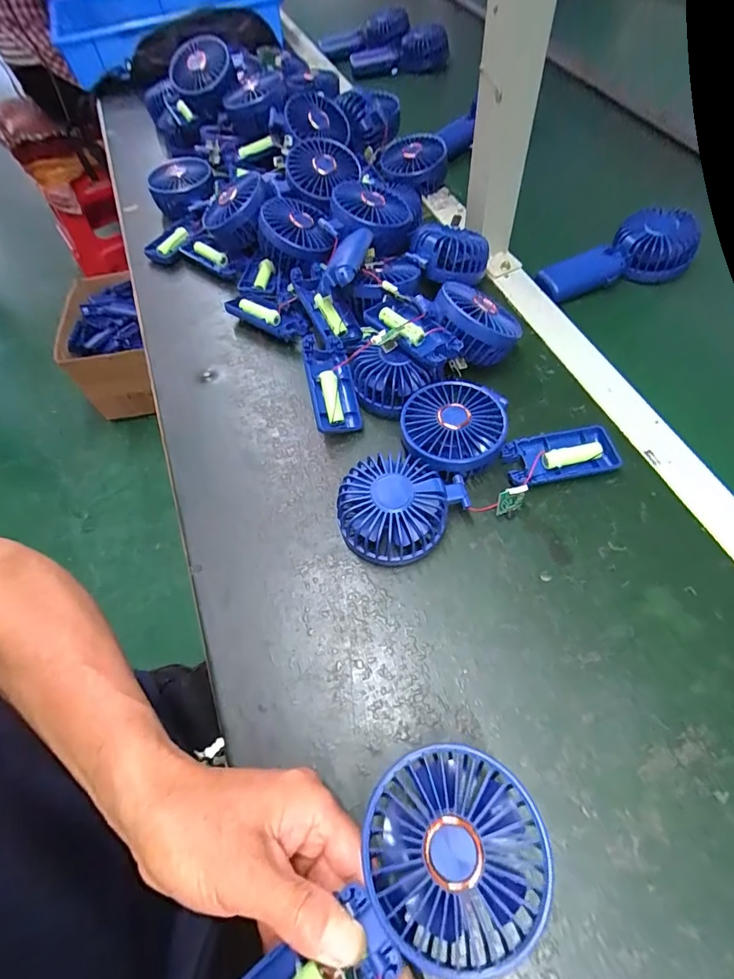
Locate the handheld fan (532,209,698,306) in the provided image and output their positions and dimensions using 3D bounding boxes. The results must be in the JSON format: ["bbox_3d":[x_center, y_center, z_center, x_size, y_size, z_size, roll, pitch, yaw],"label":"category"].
[{"bbox_3d":[0.288,-0.264,0.525,0.178,0.050,0.071,-18,59,7],"label":"handheld fan"}]

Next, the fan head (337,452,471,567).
[{"bbox_3d":[0.025,0.018,0.361,0.086,0.046,0.080,-2,59,3],"label":"fan head"}]

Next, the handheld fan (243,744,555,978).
[{"bbox_3d":[0.004,0.203,0.219,0.179,0.036,0.082,-34,62,-7],"label":"handheld fan"}]

